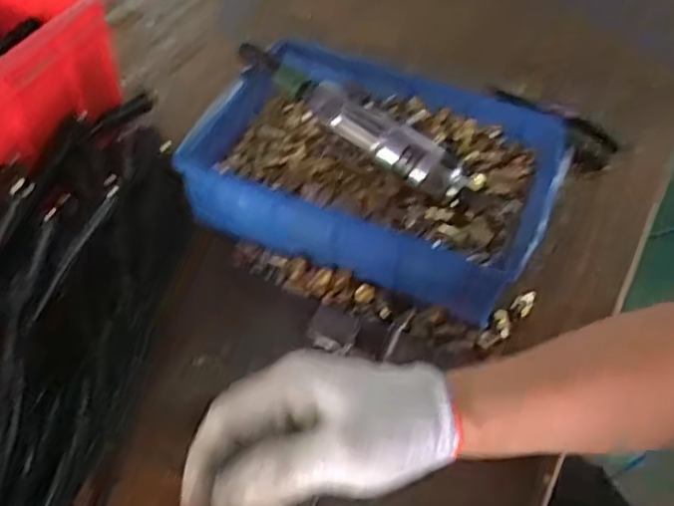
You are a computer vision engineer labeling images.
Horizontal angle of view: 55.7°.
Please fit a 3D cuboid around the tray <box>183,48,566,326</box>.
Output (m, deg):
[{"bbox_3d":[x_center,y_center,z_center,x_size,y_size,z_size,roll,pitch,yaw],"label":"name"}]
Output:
[{"bbox_3d":[0.037,-0.075,0.566,0.300,0.082,0.221,16,52,7],"label":"tray"}]

